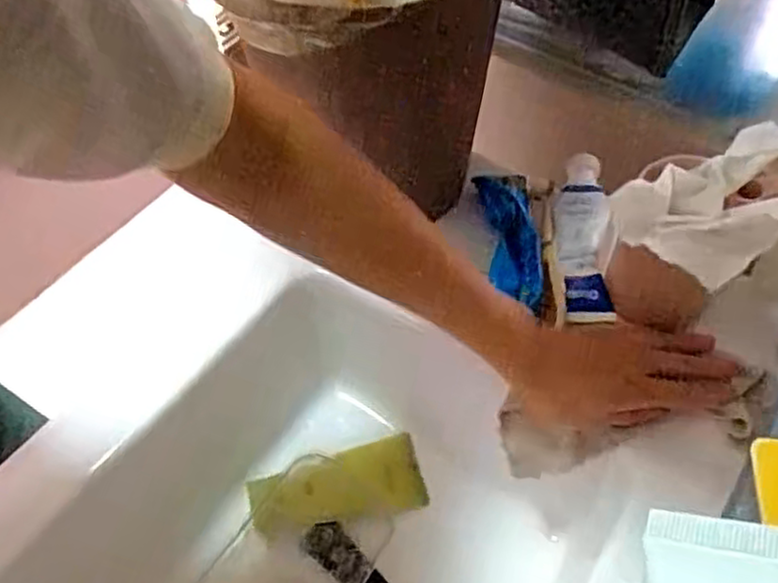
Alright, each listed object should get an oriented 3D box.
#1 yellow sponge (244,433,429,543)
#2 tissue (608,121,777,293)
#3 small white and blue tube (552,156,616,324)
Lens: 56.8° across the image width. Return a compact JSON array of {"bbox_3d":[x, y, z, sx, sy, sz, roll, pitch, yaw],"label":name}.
[{"bbox_3d":[-0.048,0.175,0.644,0.151,0.015,0.063,-13,55,-7],"label":"yellow sponge"},{"bbox_3d":[0.212,-0.060,0.481,0.133,0.041,0.097,-38,62,-22],"label":"tissue"},{"bbox_3d":[0.161,-0.052,0.604,0.040,0.024,0.167,3,55,4],"label":"small white and blue tube"}]

